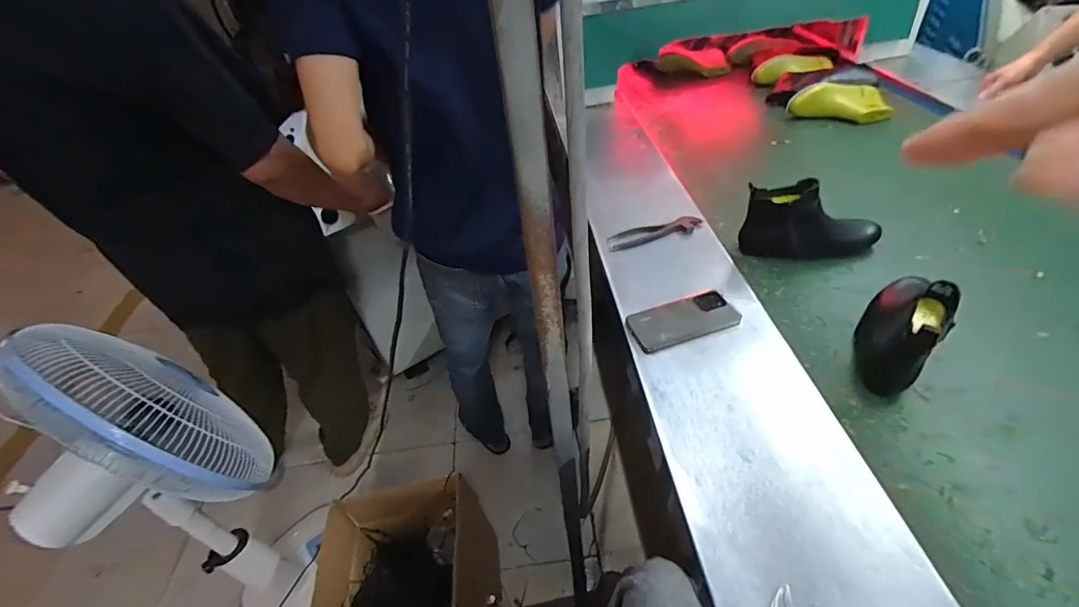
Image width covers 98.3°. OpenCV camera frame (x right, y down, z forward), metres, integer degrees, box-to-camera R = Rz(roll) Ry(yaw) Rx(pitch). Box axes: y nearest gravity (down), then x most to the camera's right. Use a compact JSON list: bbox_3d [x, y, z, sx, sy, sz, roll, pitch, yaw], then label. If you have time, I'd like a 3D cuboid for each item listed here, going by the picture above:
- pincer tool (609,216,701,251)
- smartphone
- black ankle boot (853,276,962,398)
[{"bbox_3d":[0.234,-0.144,0.956,0.188,0.019,0.041,-14,43,4],"label":"pincer tool"},{"bbox_3d":[0.233,0.024,0.764,0.170,0.014,0.081,-13,45,-12],"label":"smartphone"},{"bbox_3d":[0.550,-0.001,0.696,0.073,0.134,0.260,26,49,25],"label":"black ankle boot"}]

